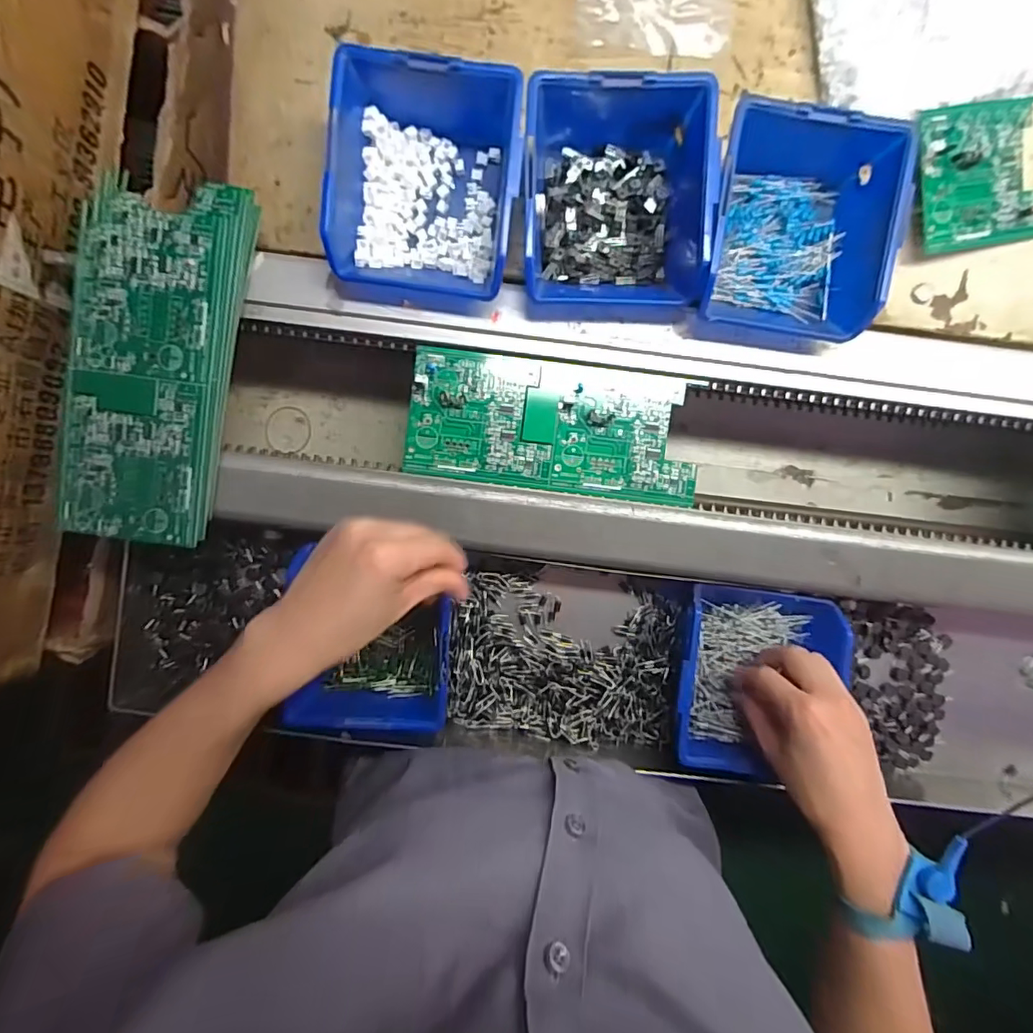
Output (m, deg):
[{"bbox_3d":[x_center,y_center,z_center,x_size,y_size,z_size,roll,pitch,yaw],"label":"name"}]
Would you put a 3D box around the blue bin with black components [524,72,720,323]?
[{"bbox_3d":[0.065,-0.217,0.355,0.118,0.061,0.148,0,91,-1],"label":"blue bin with black components"}]

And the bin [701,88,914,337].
[{"bbox_3d":[0.189,-0.195,0.364,0.123,0.062,0.135,12,91,-1],"label":"bin"}]

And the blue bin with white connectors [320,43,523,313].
[{"bbox_3d":[-0.060,-0.221,0.355,0.117,0.065,0.134,8,91,-1],"label":"blue bin with white connectors"}]

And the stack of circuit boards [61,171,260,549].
[{"bbox_3d":[-0.248,-0.104,0.359,0.099,0.023,0.239,9,91,-1],"label":"stack of circuit boards"}]

